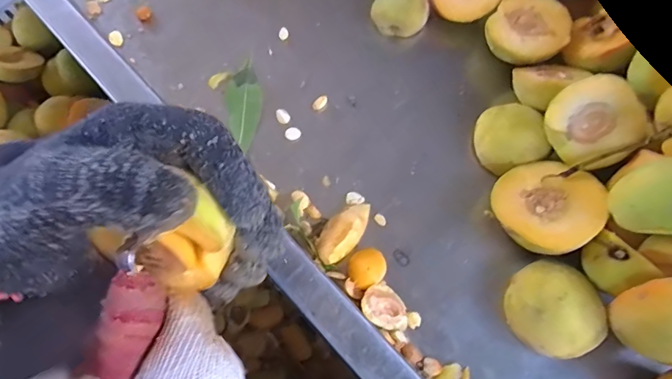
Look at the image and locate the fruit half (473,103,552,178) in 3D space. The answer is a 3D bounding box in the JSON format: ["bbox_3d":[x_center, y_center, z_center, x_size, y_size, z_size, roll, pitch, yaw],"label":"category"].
[{"bbox_3d":[0.133,-0.041,0.338,0.046,0.030,0.054,-18,71,-5],"label":"fruit half"}]

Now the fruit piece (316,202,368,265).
[{"bbox_3d":[0.005,0.031,0.323,0.027,0.021,0.053,41,76,14],"label":"fruit piece"}]

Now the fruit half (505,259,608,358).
[{"bbox_3d":[0.147,0.080,0.293,0.052,0.037,0.061,-12,71,-3],"label":"fruit half"}]

